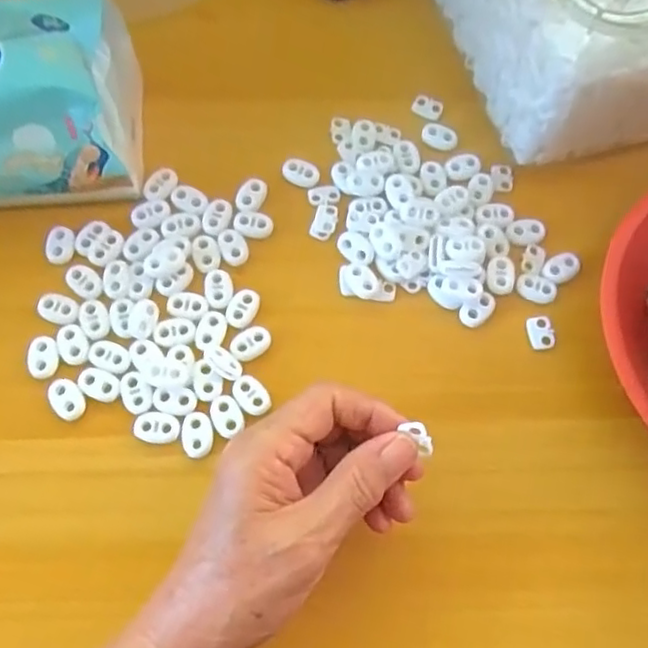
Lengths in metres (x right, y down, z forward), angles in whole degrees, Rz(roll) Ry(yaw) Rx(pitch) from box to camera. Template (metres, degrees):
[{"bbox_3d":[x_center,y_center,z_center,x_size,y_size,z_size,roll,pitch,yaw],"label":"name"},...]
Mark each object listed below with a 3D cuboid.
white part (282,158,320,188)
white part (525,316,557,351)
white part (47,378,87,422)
[{"bbox_3d":[-0.013,-0.089,0.387,0.021,0.005,0.015,23,70,6],"label":"white part"},{"bbox_3d":[0.119,0.005,0.360,0.014,0.004,0.018,-8,70,-6],"label":"white part"},{"bbox_3d":[-0.132,0.038,0.335,0.015,0.005,0.023,-39,76,-15],"label":"white part"}]

